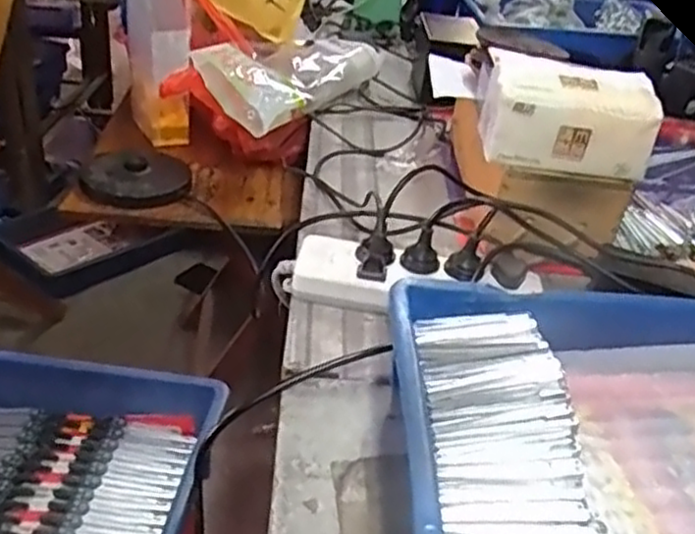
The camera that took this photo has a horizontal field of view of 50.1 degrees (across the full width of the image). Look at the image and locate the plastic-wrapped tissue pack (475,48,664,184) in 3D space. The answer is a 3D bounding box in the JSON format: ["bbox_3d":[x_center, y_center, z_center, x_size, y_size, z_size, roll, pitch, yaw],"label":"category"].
[{"bbox_3d":[0.216,-0.152,0.736,0.156,0.086,0.108,8,33,2],"label":"plastic-wrapped tissue pack"}]

